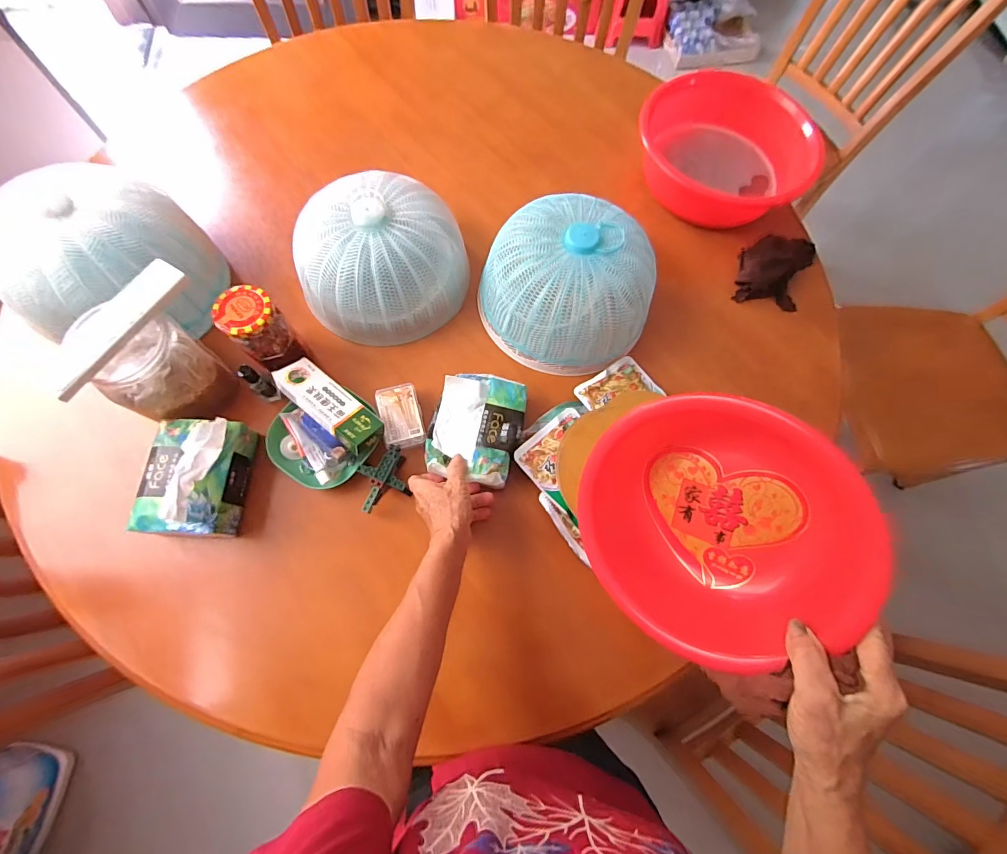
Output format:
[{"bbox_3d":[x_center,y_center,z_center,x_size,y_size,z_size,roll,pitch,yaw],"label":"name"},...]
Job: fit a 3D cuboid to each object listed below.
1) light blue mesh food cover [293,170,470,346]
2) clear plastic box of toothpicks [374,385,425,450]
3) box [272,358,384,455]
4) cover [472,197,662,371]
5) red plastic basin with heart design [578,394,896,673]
[{"bbox_3d":[-0.169,-0.233,0.606,0.233,0.113,0.214,8,73,-1],"label":"light blue mesh food cover"},{"bbox_3d":[-0.134,-0.013,0.573,0.052,0.031,0.083,-15,72,-7],"label":"clear plastic box of toothpicks"},{"bbox_3d":[-0.219,-0.029,0.541,0.150,0.037,0.053,39,76,5],"label":"box"},{"bbox_3d":[0.087,-0.189,0.582,0.217,0.130,0.198,41,74,12],"label":"cover"},{"bbox_3d":[0.187,0.084,0.386,0.085,0.231,0.230,-12,47,-49],"label":"red plastic basin with heart design"}]

